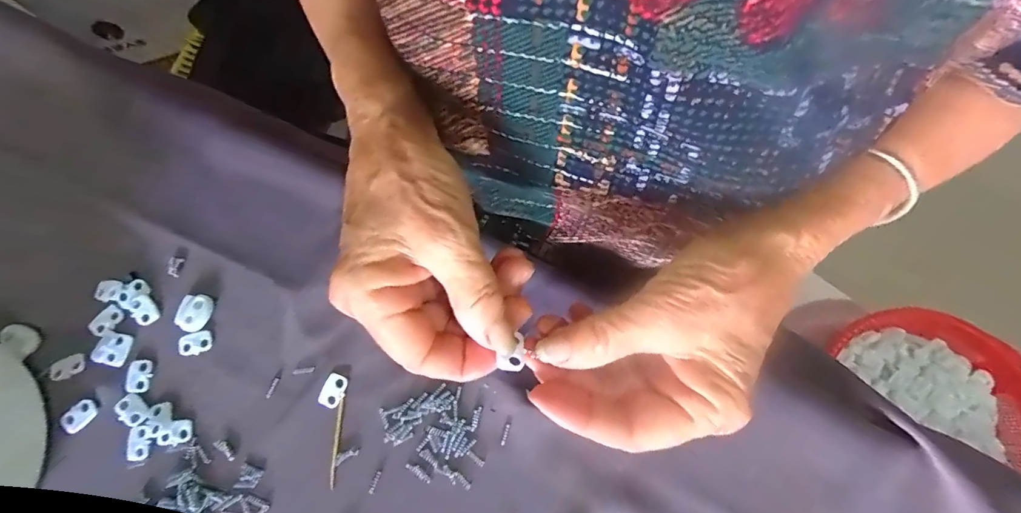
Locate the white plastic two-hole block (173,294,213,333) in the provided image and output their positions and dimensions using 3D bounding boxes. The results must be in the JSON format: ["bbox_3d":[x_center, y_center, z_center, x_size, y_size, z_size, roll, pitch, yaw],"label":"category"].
[{"bbox_3d":[-0.189,0.033,0.282,0.018,0.005,0.022,11,74,4],"label":"white plastic two-hole block"}]

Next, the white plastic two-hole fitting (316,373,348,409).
[{"bbox_3d":[-0.101,0.077,0.270,0.012,0.004,0.019,24,76,7],"label":"white plastic two-hole fitting"}]

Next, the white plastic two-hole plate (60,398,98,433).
[{"bbox_3d":[-0.242,0.090,0.265,0.012,0.004,0.019,39,76,12],"label":"white plastic two-hole plate"}]

